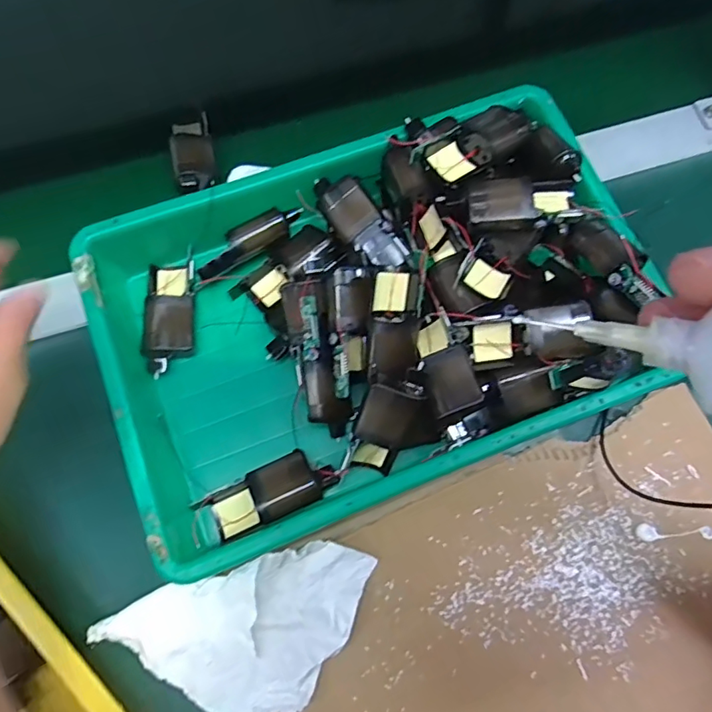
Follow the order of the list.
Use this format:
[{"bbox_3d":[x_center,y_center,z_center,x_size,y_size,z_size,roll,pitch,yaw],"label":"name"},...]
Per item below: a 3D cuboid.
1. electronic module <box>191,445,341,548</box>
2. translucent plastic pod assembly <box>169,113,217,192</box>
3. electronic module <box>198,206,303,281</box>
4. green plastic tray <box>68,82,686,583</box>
[{"bbox_3d":[-0.062,0.095,0.356,0.096,0.017,0.038,-24,68,5],"label":"electronic module"},{"bbox_3d":[-0.142,-0.178,0.455,0.034,0.016,0.075,-15,74,-4],"label":"translucent plastic pod assembly"},{"bbox_3d":[-0.081,-0.087,0.396,0.088,0.023,0.017,-36,76,-10],"label":"electronic module"},{"bbox_3d":[0.013,-0.032,0.373,0.364,0.096,0.247,-21,75,-7],"label":"green plastic tray"}]

